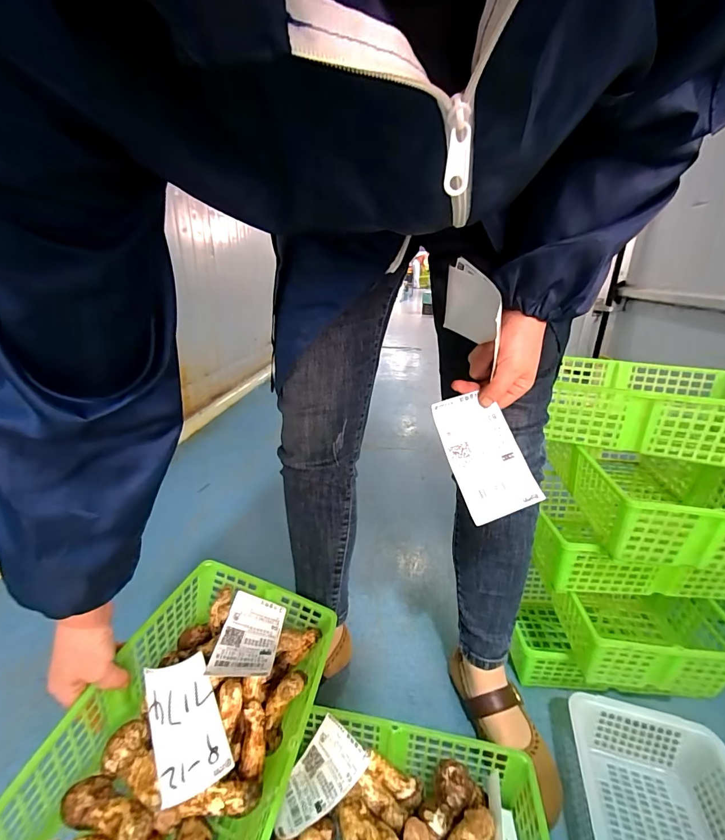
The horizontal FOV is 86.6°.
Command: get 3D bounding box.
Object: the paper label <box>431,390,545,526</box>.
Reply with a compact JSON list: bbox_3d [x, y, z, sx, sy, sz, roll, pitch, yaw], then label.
[{"bbox_3d":[0.127,0.034,0.402,0.075,0.012,0.128,-19,75,-8],"label":"paper label"}]

